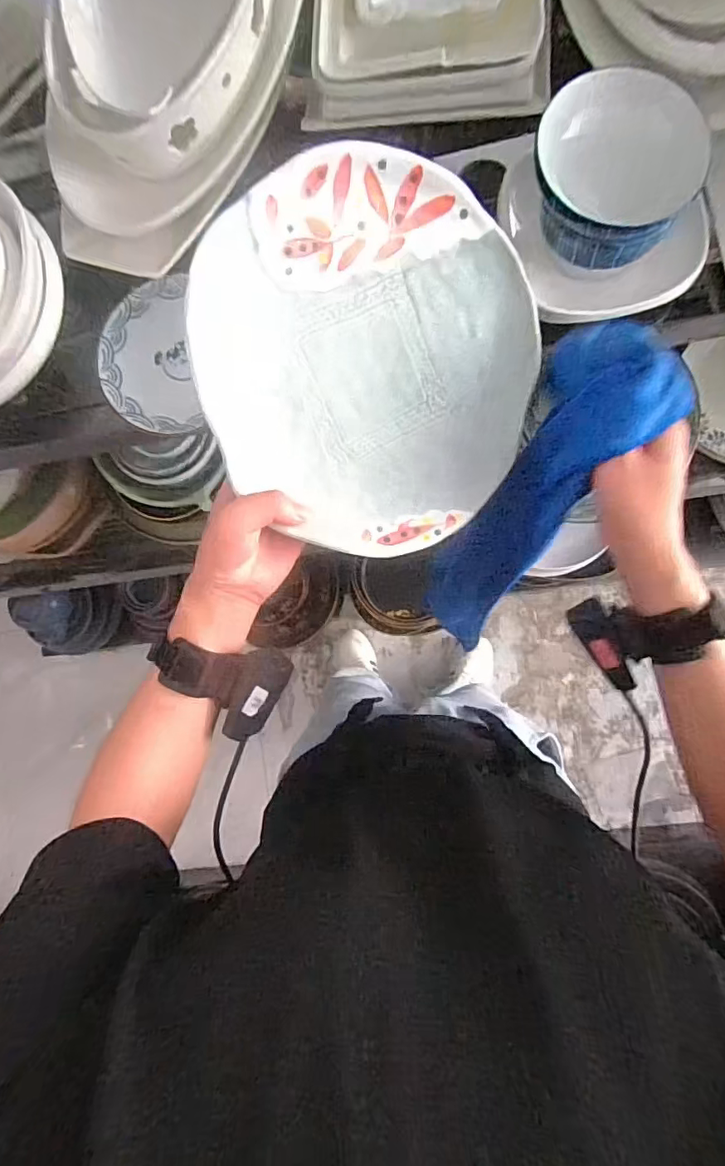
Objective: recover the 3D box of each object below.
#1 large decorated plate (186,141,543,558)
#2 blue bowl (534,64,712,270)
[{"bbox_3d":[0.009,-0.146,0.363,0.230,0.022,0.241,-4,104,-17],"label":"large decorated plate"},{"bbox_3d":[0.202,-0.326,0.429,0.132,0.068,0.100,21,88,9],"label":"blue bowl"}]

